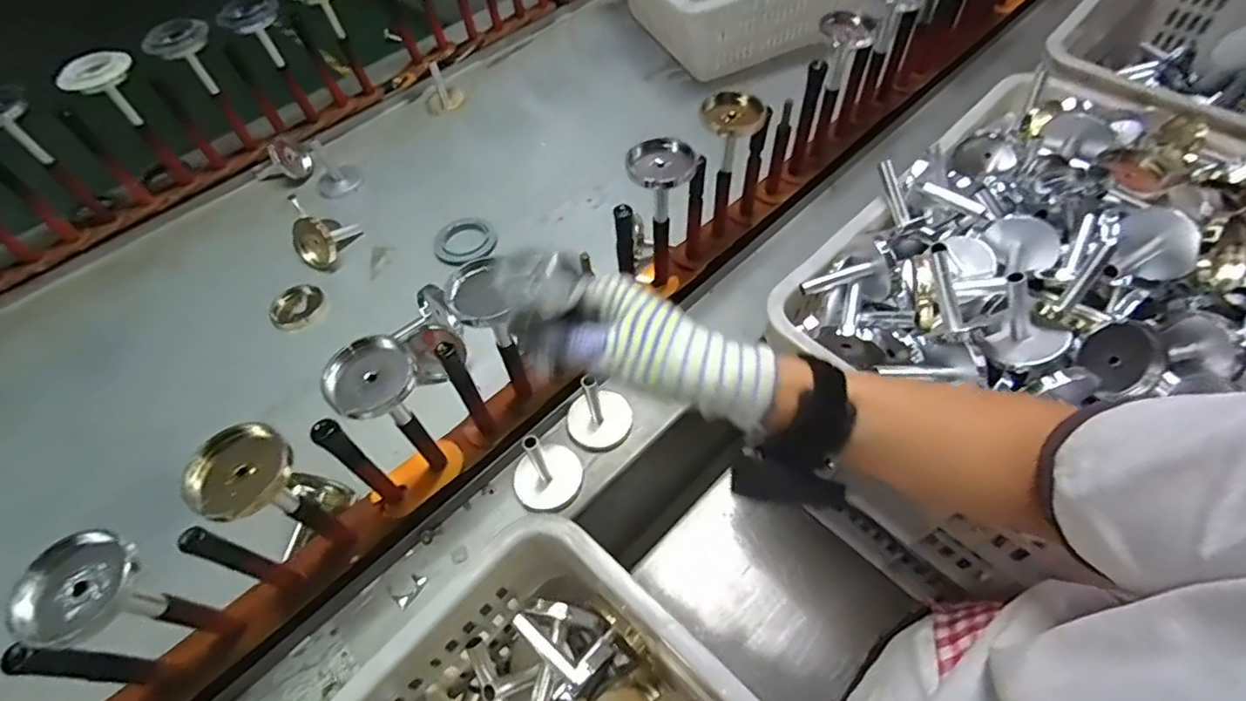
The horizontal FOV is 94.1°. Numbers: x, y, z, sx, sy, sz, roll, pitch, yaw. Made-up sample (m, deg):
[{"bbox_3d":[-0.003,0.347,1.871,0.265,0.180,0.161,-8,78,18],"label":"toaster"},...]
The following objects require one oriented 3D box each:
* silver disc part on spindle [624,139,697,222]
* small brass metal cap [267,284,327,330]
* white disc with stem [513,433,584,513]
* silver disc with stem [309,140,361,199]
[{"bbox_3d":[0.037,-0.156,0.557,0.064,0.071,0.055,3,56,5],"label":"silver disc part on spindle"},{"bbox_3d":[-0.401,-0.055,0.714,0.065,0.017,0.052,-40,63,-21],"label":"small brass metal cap"},{"bbox_3d":[-0.072,0.105,0.528,0.062,0.069,0.062,-2,56,2],"label":"white disc with stem"},{"bbox_3d":[-0.429,-0.271,0.849,0.060,0.065,0.059,-2,56,2],"label":"silver disc with stem"}]

